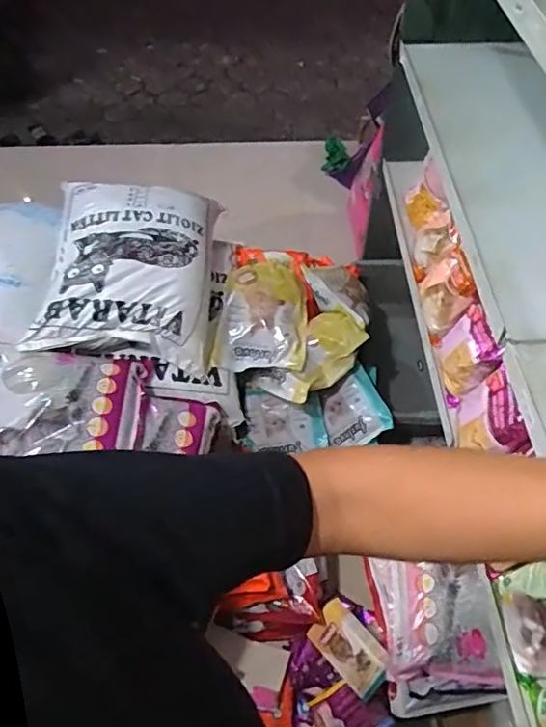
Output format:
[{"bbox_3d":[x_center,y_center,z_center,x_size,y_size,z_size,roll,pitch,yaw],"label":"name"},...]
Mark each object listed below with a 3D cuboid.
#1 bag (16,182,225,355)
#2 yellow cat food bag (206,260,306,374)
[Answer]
[{"bbox_3d":[-0.296,-0.203,1.176,0.311,0.142,0.419,3,52,2],"label":"bag"},{"bbox_3d":[-0.026,-0.113,1.348,0.206,0.120,0.278,4,52,3],"label":"yellow cat food bag"}]

